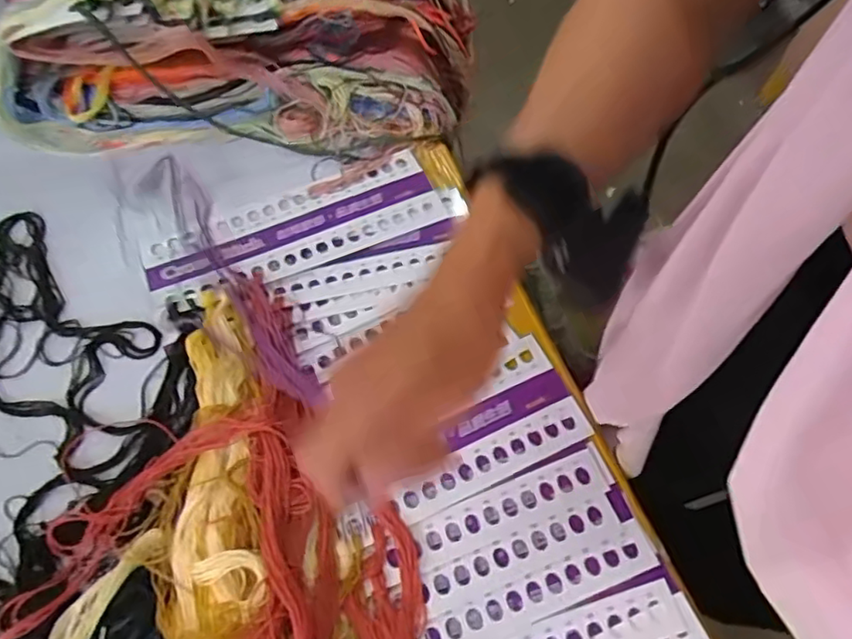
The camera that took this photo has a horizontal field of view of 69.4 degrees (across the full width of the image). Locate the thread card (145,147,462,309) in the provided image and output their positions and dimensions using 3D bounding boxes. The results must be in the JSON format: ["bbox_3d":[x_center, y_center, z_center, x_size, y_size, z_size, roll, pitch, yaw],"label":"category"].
[{"bbox_3d":[-0.101,-0.075,0.502,0.249,0.011,0.078,-22,61,-9],"label":"thread card"}]

